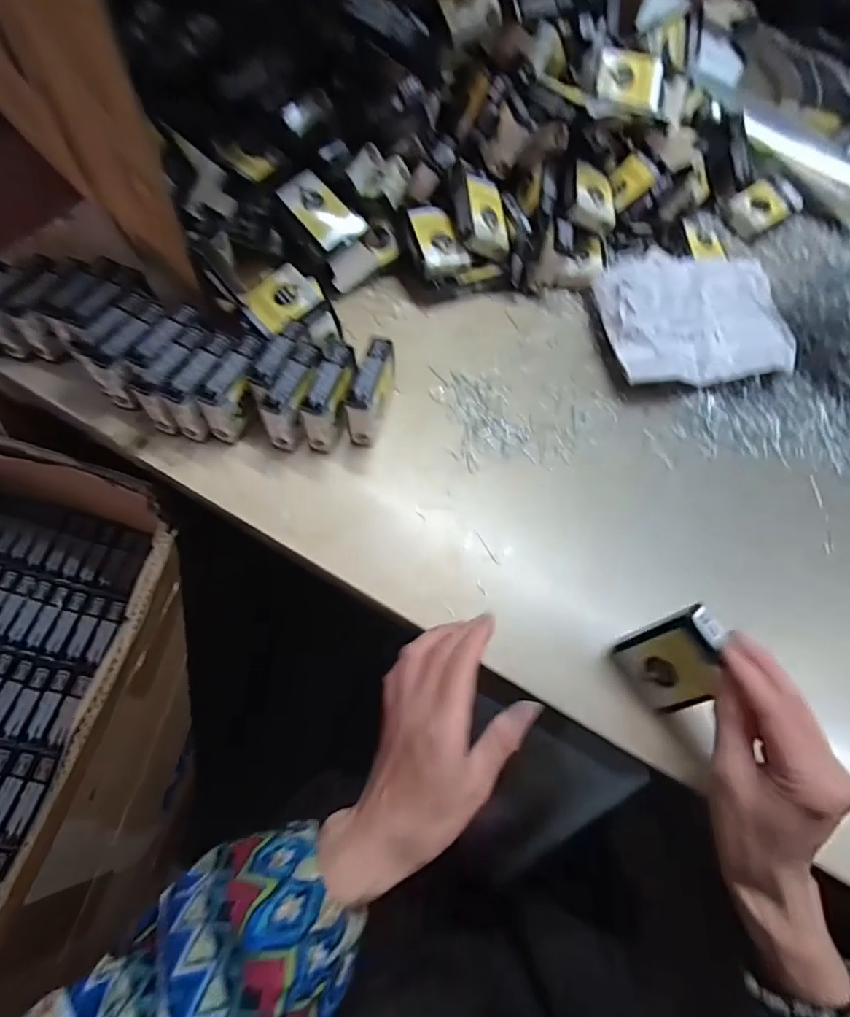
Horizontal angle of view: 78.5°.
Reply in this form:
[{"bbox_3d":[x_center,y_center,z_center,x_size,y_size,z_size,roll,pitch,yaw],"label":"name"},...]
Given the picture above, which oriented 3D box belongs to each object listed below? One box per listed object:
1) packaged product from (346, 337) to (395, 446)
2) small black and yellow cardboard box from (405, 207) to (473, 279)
[{"bbox_3d":[-0.042,-0.096,0.438,0.025,0.060,0.075,16,64,4],"label":"packaged product"},{"bbox_3d":[0.008,-0.267,0.518,0.048,0.025,0.076,-19,66,-13],"label":"small black and yellow cardboard box"}]

